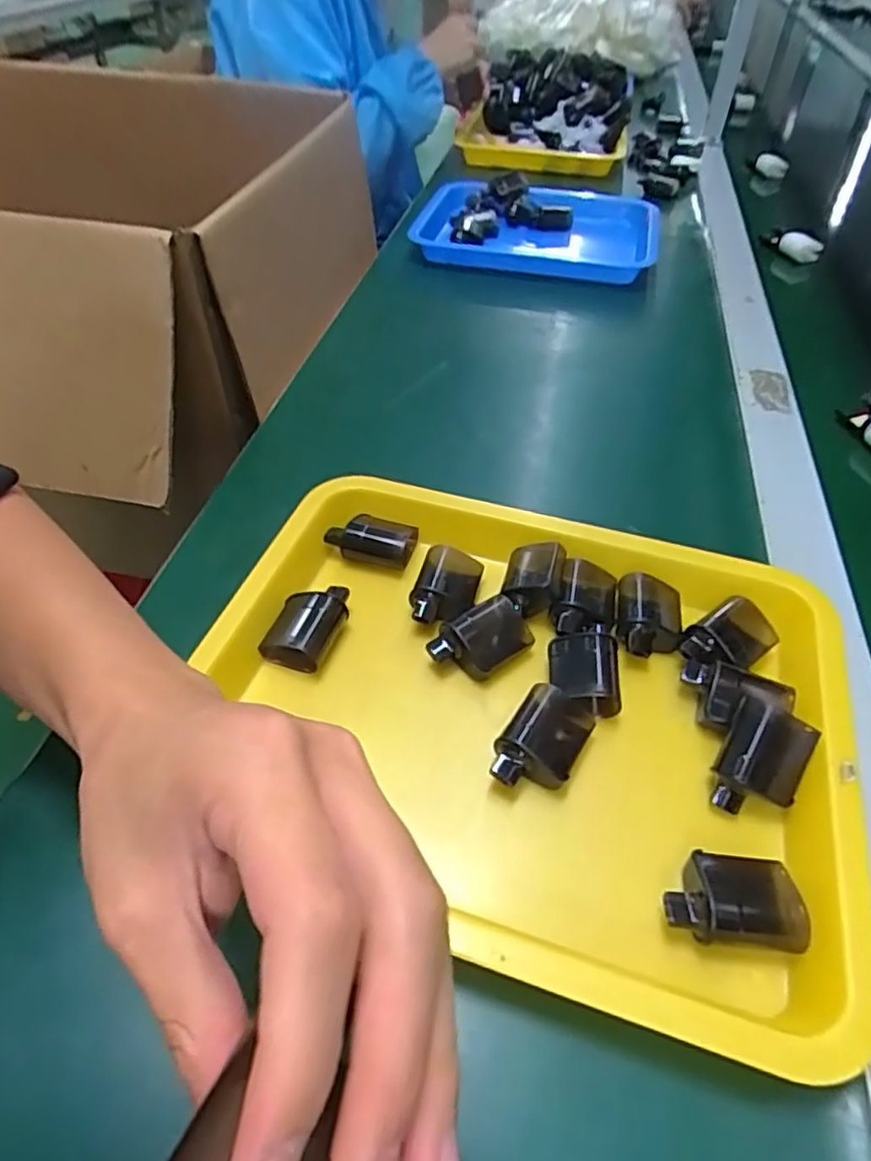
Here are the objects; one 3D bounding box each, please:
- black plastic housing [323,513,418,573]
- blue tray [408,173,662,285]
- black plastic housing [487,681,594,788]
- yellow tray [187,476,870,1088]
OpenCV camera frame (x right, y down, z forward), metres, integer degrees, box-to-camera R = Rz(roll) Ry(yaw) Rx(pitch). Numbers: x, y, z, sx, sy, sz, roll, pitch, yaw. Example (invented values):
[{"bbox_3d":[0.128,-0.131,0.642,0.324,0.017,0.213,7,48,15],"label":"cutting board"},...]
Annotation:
[{"bbox_3d":[-0.042,-0.026,0.434,0.055,0.019,0.032,9,47,6],"label":"black plastic housing"},{"bbox_3d":[0.125,-0.432,0.810,0.279,0.036,0.210,10,48,8],"label":"blue tray"},{"bbox_3d":[0.055,0.082,0.338,0.037,0.024,0.060,24,51,18],"label":"black plastic housing"},{"bbox_3d":[0.038,0.064,0.355,0.335,0.041,0.258,14,48,10],"label":"yellow tray"}]

